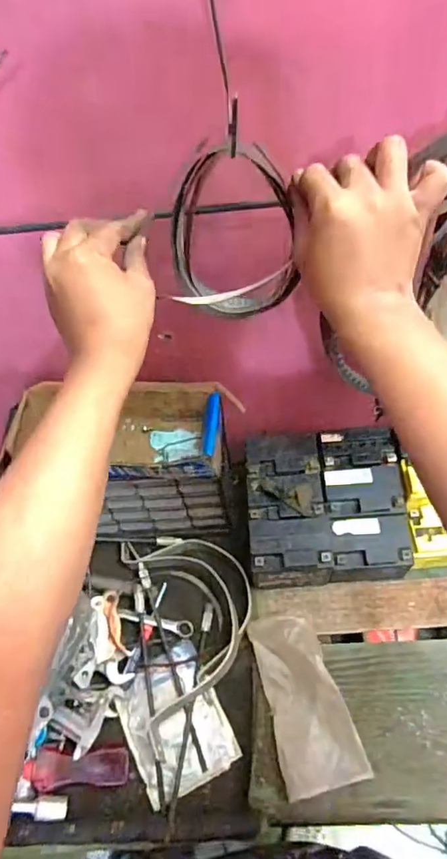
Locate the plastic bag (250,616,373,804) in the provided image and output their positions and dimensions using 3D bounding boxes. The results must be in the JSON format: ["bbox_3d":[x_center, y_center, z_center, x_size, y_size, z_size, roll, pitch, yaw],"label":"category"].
[{"bbox_3d":[0.107,0.348,0.682,0.102,0.027,0.204,-14,60,-2],"label":"plastic bag"}]

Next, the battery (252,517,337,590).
[{"bbox_3d":[0.096,0.182,0.750,0.109,0.110,0.072,-4,57,2],"label":"battery"}]

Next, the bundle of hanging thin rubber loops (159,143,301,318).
[{"bbox_3d":[0.008,-0.174,0.484,0.119,0.176,0.027,2,57,6],"label":"bundle of hanging thin rubber loops"}]

